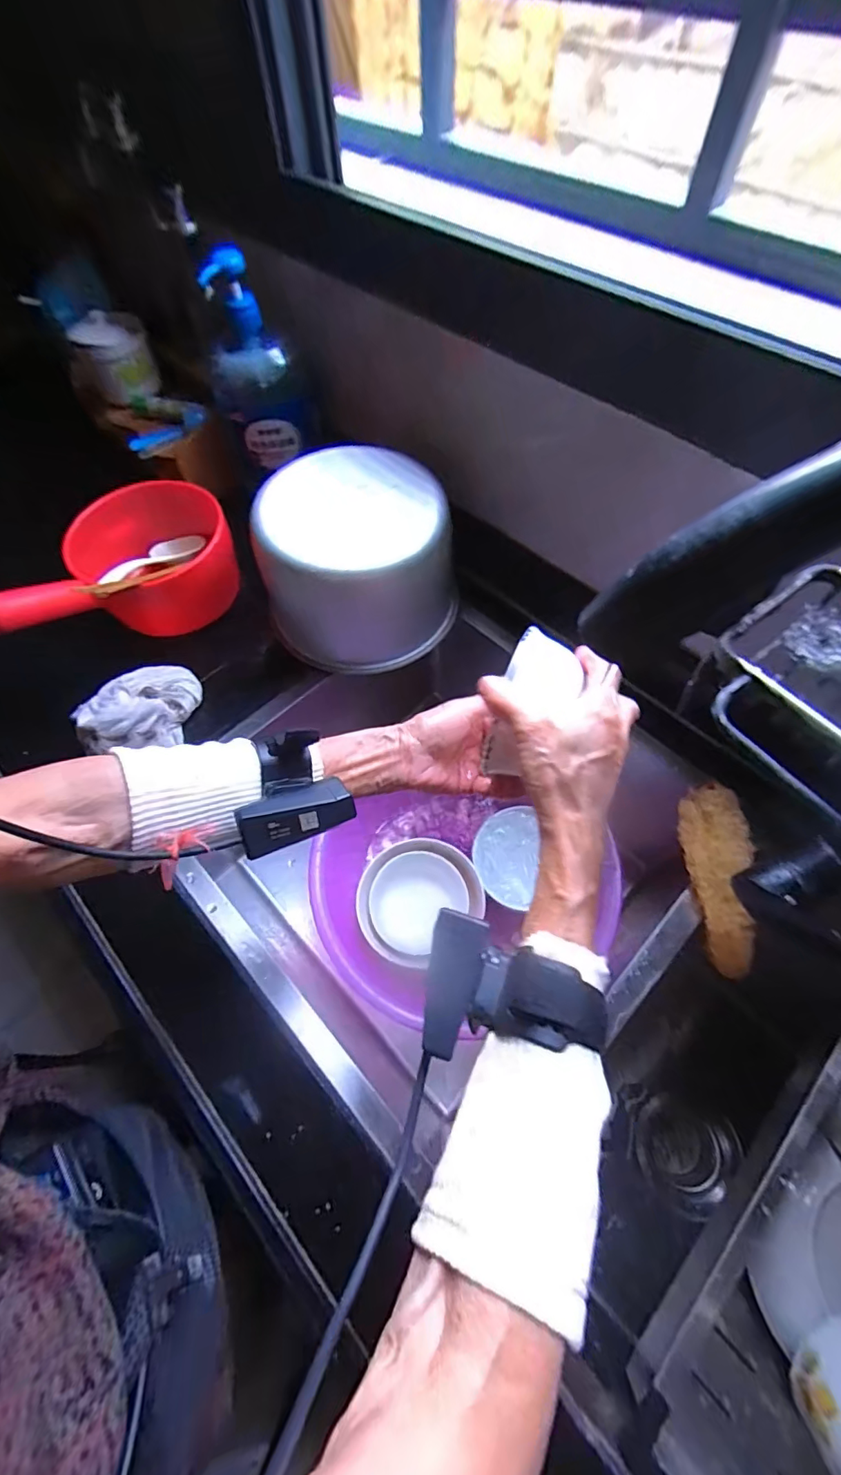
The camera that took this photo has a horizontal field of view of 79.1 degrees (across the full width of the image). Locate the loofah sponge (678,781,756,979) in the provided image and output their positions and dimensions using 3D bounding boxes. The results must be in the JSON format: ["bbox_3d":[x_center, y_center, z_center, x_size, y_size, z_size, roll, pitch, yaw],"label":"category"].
[{"bbox_3d":[0.272,0.126,0.461,0.048,0.025,0.163,-1,77,1],"label":"loofah sponge"}]

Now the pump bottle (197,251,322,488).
[{"bbox_3d":[-0.195,-0.431,0.606,0.108,0.203,0.080,22,65,12],"label":"pump bottle"}]

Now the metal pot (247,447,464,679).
[{"bbox_3d":[-0.070,-0.201,0.580,0.191,0.144,0.197,-9,62,-4],"label":"metal pot"}]

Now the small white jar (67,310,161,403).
[{"bbox_3d":[-0.413,-0.521,0.699,0.086,0.078,0.081,0,62,1],"label":"small white jar"}]

